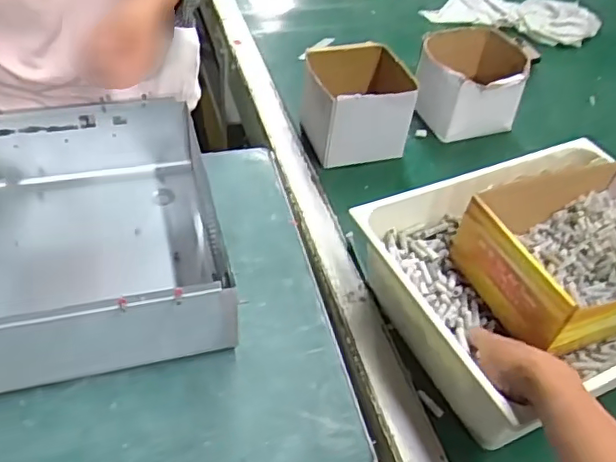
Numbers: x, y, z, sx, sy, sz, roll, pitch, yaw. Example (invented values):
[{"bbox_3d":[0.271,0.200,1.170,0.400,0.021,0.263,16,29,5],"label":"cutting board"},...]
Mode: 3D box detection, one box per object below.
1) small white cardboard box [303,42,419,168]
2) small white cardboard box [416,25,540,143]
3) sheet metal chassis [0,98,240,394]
[{"bbox_3d":[0.073,-0.200,0.927,0.146,0.114,0.155,-6,46,-12],"label":"small white cardboard box"},{"bbox_3d":[0.252,-0.241,0.991,0.136,0.108,0.152,-12,47,-18],"label":"small white cardboard box"},{"bbox_3d":[-0.308,0.006,0.673,0.406,0.113,0.348,-6,46,-12],"label":"sheet metal chassis"}]

